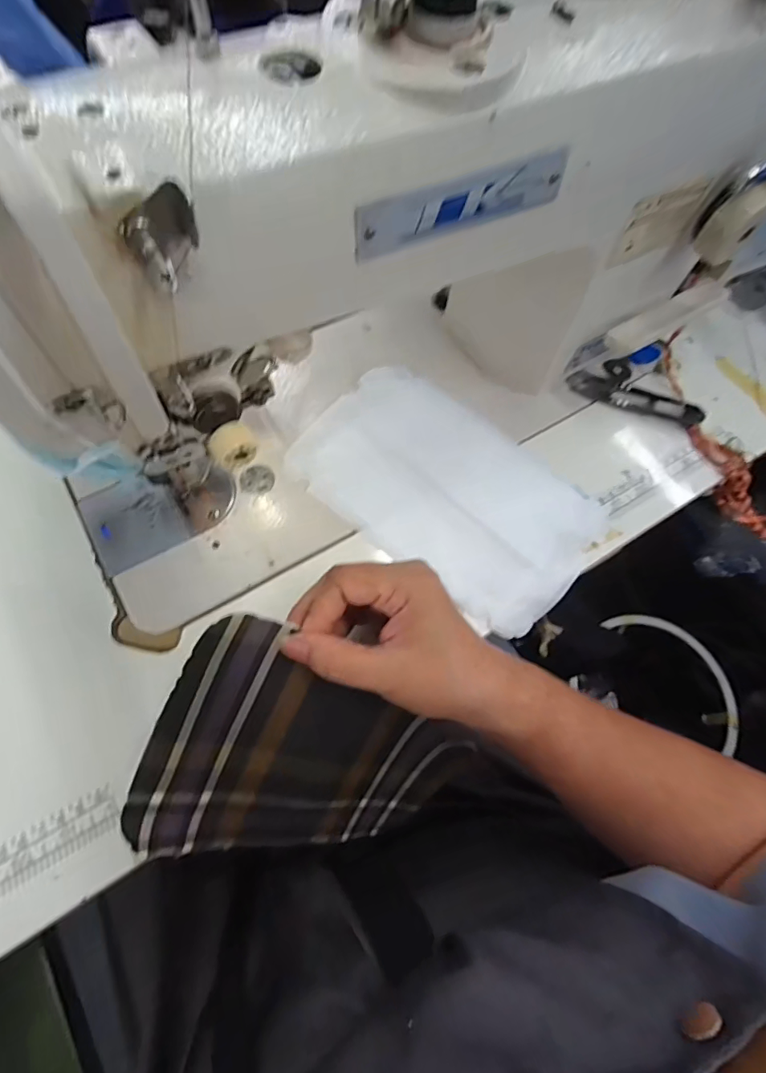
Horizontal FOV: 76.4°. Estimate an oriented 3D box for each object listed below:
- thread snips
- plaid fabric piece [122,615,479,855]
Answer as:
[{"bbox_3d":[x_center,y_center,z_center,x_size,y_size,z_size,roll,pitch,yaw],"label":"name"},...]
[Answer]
[{"bbox_3d":[0.211,-0.121,0.403,0.103,0.009,0.052,32,68,9],"label":"thread snips"},{"bbox_3d":[-0.035,0.141,0.292,0.119,0.213,0.022,-55,33,-5],"label":"plaid fabric piece"}]

